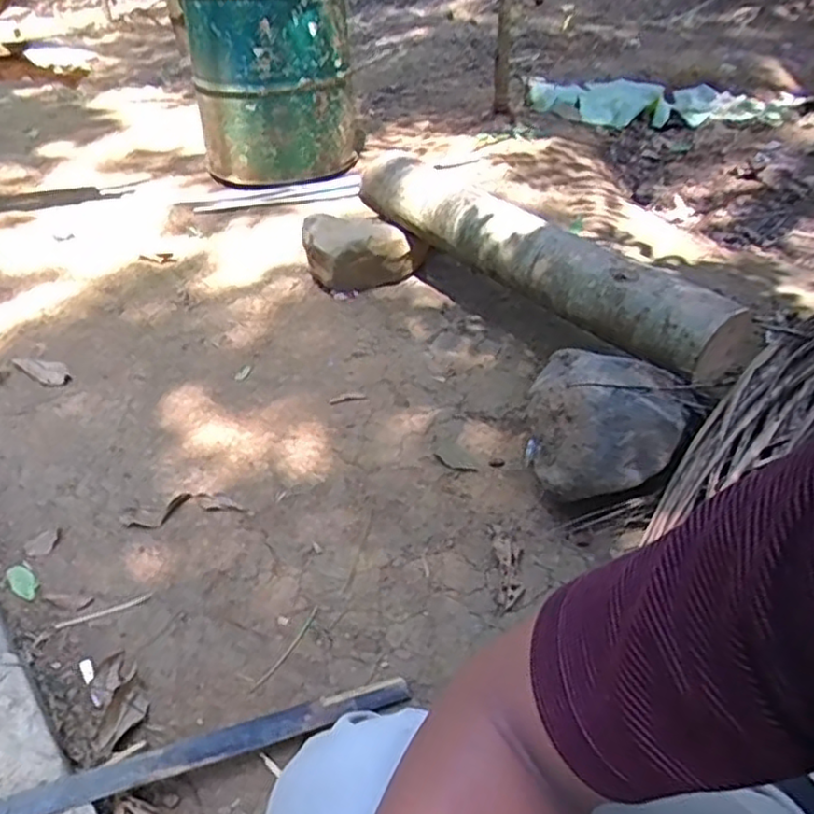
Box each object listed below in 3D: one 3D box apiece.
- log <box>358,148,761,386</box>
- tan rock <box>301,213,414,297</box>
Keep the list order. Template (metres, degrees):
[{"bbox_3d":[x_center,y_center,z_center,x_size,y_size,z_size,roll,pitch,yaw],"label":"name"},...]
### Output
[{"bbox_3d":[0.232,-0.350,1.483,0.188,0.166,1.042,-24,44,-29],"label":"log"},{"bbox_3d":[-0.135,-0.396,1.770,0.265,0.162,0.206,28,45,31],"label":"tan rock"}]

